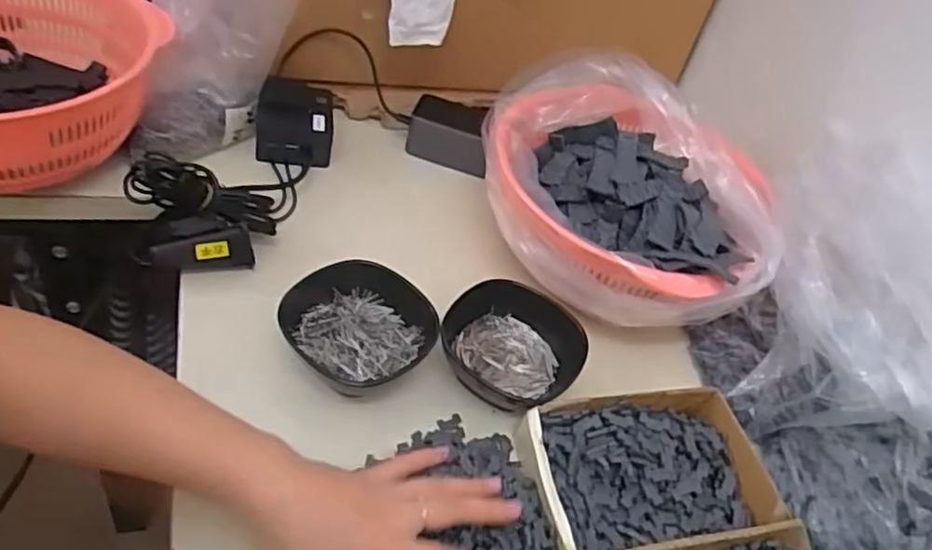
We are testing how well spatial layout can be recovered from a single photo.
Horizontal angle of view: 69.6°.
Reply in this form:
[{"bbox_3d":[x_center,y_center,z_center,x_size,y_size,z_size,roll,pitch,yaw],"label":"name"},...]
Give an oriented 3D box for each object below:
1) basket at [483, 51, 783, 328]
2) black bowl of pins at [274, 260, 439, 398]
[{"bbox_3d":[0.133,-0.068,0.607,0.213,0.121,0.285,-28,60,-37],"label":"basket"},{"bbox_3d":[-0.079,0.043,0.524,0.108,0.049,0.100,9,45,-9],"label":"black bowl of pins"}]

